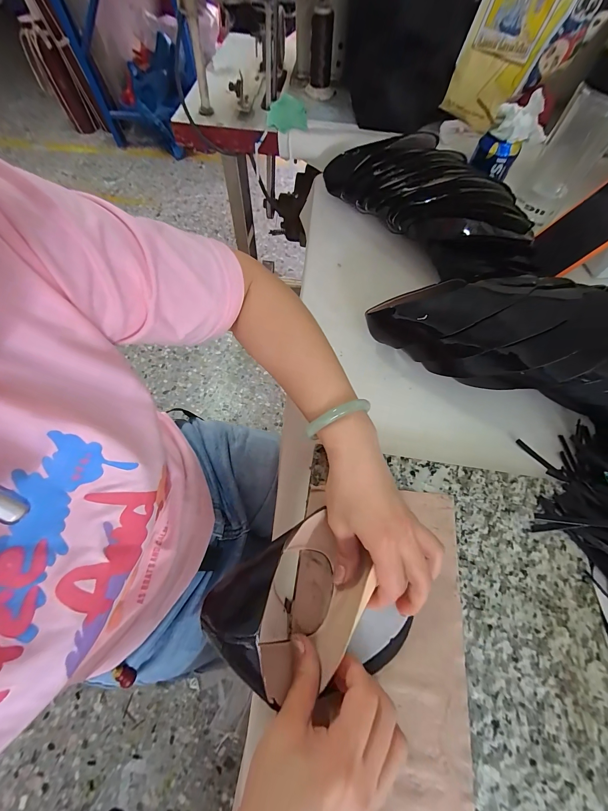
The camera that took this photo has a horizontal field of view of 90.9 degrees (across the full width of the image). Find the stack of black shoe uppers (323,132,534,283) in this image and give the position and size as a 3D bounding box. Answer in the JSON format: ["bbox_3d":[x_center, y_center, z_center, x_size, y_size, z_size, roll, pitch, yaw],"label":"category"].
[{"bbox_3d":[0.190,-0.323,0.463,0.119,0.091,0.355,-33,69,-15],"label":"stack of black shoe uppers"}]

